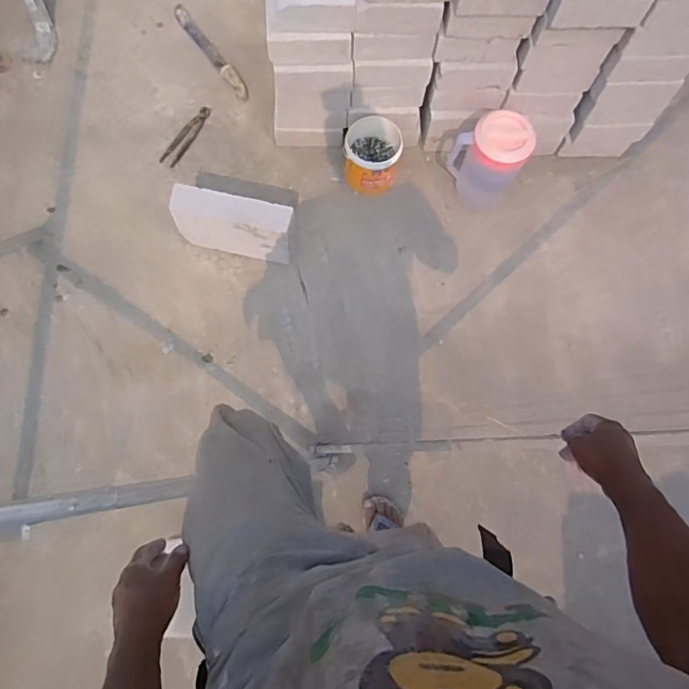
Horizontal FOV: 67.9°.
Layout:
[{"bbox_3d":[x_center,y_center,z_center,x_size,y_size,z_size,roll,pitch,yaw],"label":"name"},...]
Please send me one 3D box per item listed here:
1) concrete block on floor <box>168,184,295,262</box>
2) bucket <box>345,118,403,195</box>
[{"bbox_3d":[-0.288,-0.305,1.356,0.294,0.220,0.086,13,77,1],"label":"concrete block on floor"},{"bbox_3d":[0.076,-0.543,1.472,0.164,0.140,0.172,0,77,-2],"label":"bucket"}]

